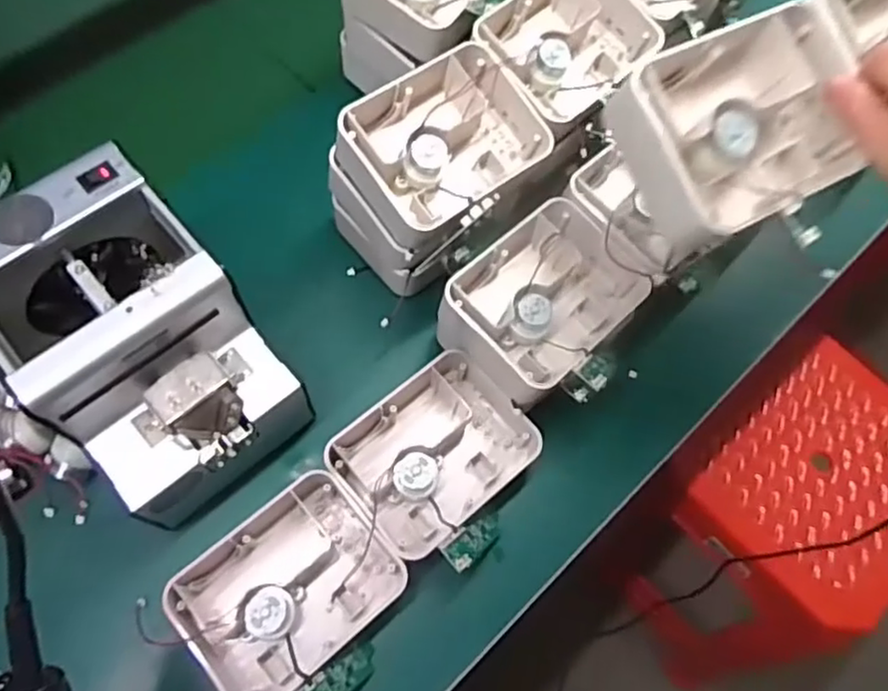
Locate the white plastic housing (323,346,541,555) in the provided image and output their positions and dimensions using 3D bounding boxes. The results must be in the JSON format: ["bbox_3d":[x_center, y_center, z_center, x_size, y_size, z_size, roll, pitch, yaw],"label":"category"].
[{"bbox_3d":[-0.008,0.077,0.474,0.135,0.043,0.106,-39,72,-20],"label":"white plastic housing"}]

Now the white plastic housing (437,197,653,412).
[{"bbox_3d":[0.072,-0.033,0.482,0.107,0.055,0.143,38,67,14],"label":"white plastic housing"}]

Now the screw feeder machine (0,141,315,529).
[{"bbox_3d":[-0.194,0.003,0.428,0.124,0.146,0.179,-39,72,-20],"label":"screw feeder machine"}]

